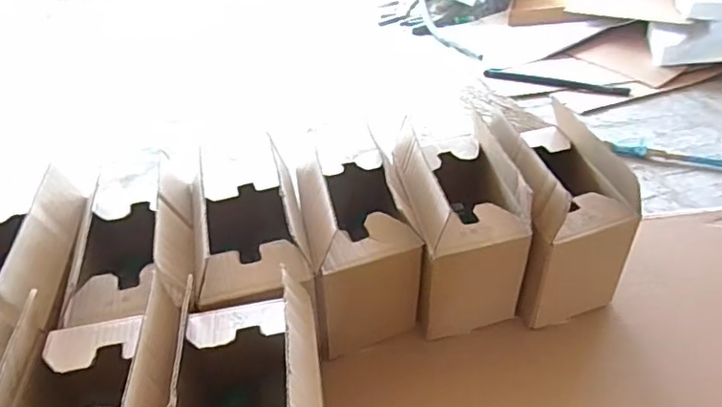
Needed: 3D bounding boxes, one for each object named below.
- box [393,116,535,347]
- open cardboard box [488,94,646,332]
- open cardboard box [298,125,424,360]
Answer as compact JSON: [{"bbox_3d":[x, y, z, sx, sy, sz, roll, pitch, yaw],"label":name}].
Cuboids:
[{"bbox_3d":[0.128,0.024,0.759,0.137,0.211,0.228,-5,37,-6],"label":"box"},{"bbox_3d":[0.266,0.014,0.766,0.140,0.206,0.211,-7,37,-8],"label":"open cardboard box"},{"bbox_3d":[-0.005,0.047,0.731,0.133,0.203,0.206,-7,37,-9],"label":"open cardboard box"}]

